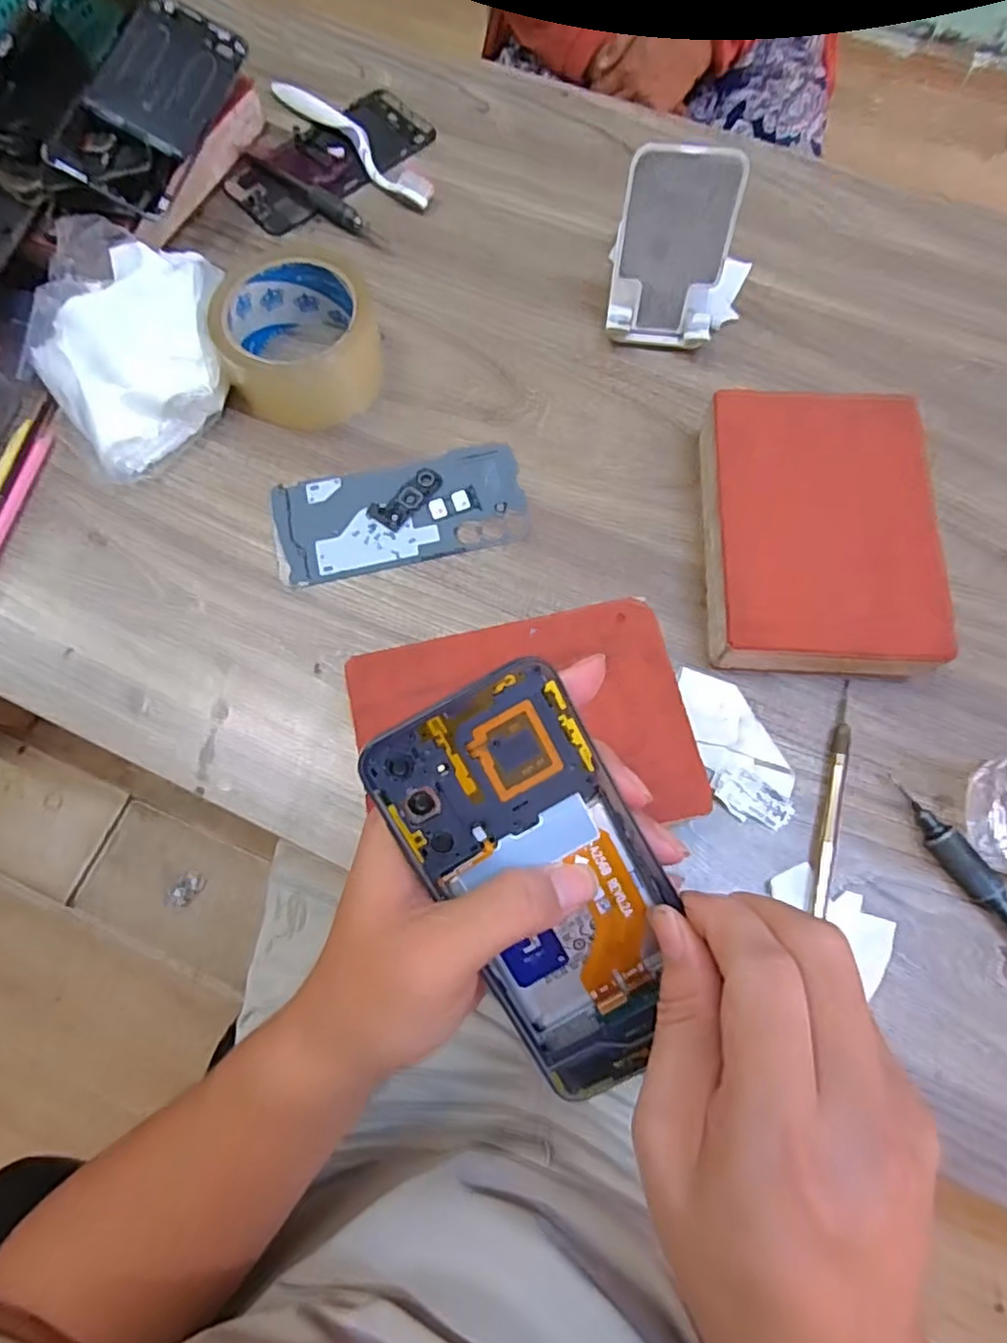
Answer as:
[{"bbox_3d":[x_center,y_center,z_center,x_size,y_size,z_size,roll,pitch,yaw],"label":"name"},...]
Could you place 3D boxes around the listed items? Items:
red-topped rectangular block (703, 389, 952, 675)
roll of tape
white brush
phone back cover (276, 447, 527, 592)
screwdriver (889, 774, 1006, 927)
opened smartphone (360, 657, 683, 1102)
[{"bbox_3d":[0.173,-0.078,0.367,0.117,0.046,0.160,2,72,2],"label":"red-topped rectangular block"},{"bbox_3d":[-0.127,-0.212,0.413,0.091,0.050,0.097,0,72,1],"label":"roll of tape"},{"bbox_3d":[-0.113,-0.398,0.491,0.026,0.014,0.169,-42,76,-11],"label":"white brush"},{"bbox_3d":[-0.064,-0.097,0.400,0.152,0.005,0.070,-12,72,-3],"label":"phone back cover"},{"bbox_3d":[0.231,0.099,0.322,0.016,0.018,0.097,-33,75,-9],"label":"screwdriver"},{"bbox_3d":[0.015,0.078,0.236,0.077,0.016,0.158,-25,103,-7],"label":"opened smartphone"}]

